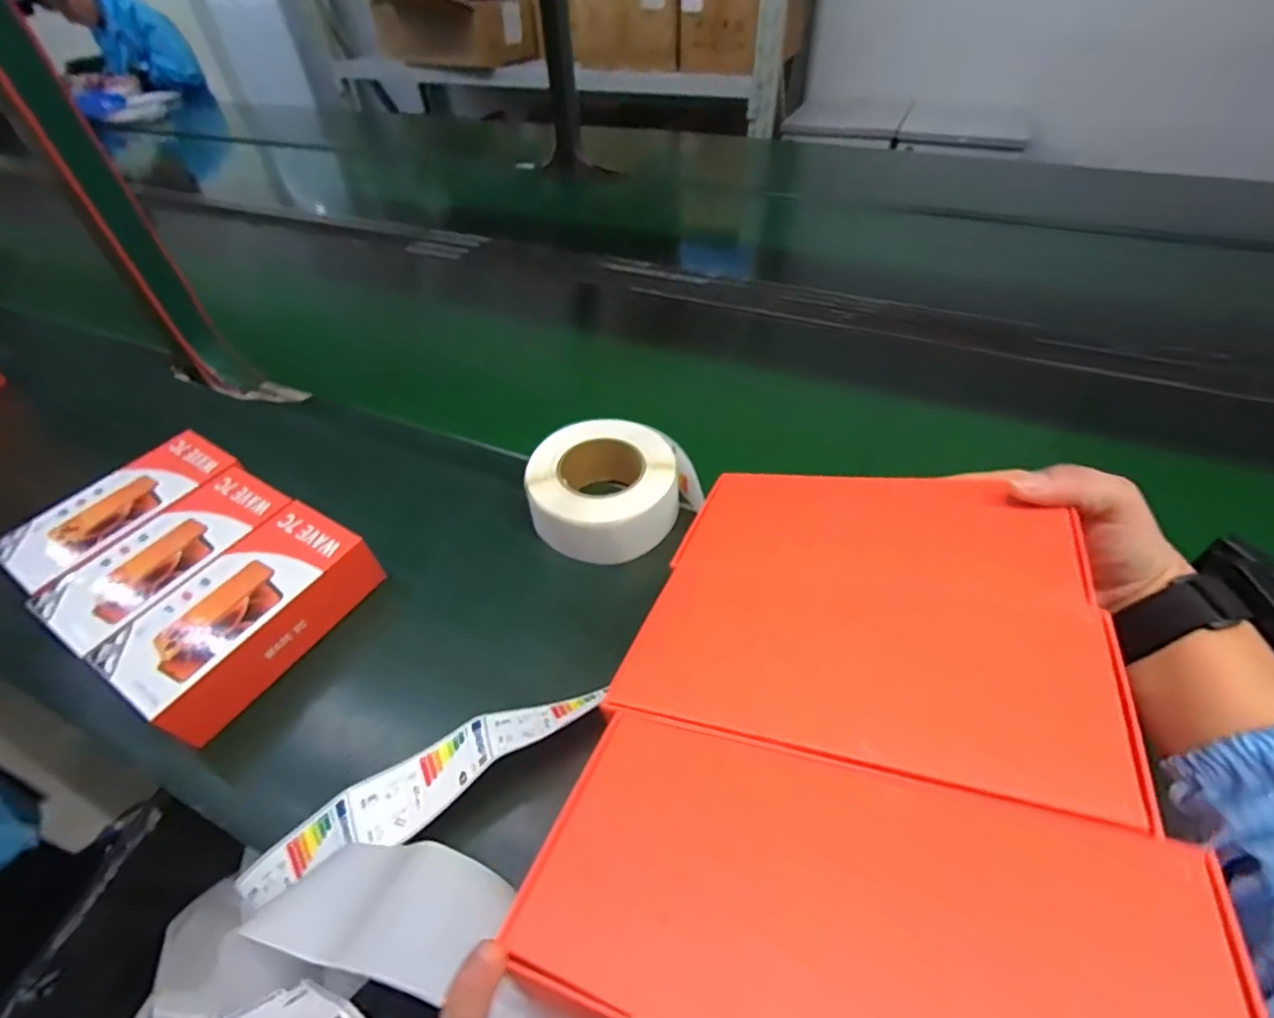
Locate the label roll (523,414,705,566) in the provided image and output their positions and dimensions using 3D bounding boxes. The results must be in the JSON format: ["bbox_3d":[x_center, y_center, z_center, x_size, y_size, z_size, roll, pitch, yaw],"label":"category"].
[{"bbox_3d":[-0.029,-0.020,0.543,0.149,0.057,0.137,-1,46,1],"label":"label roll"}]

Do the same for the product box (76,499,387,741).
[{"bbox_3d":[-0.315,0.086,0.472,0.098,0.057,0.182,22,51,22],"label":"product box"}]

